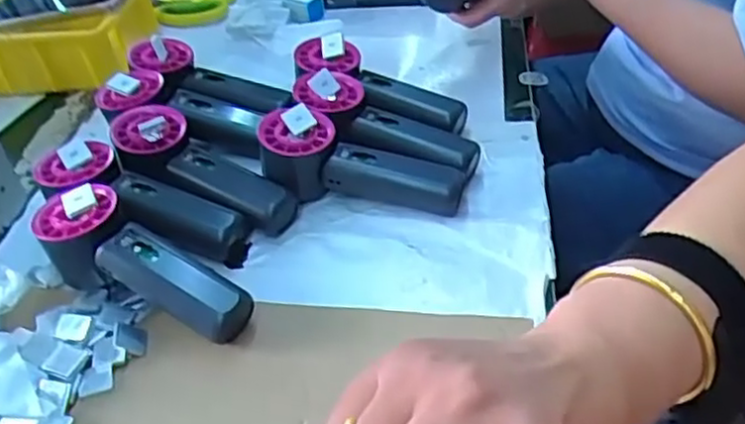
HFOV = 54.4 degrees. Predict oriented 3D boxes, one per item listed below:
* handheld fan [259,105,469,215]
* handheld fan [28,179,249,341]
[{"bbox_3d":[-0.009,-0.037,0.545,0.154,0.056,0.056,4,42,9],"label":"handheld fan"},{"bbox_3d":[-0.153,0.037,0.472,0.152,0.056,0.050,23,48,27],"label":"handheld fan"}]

